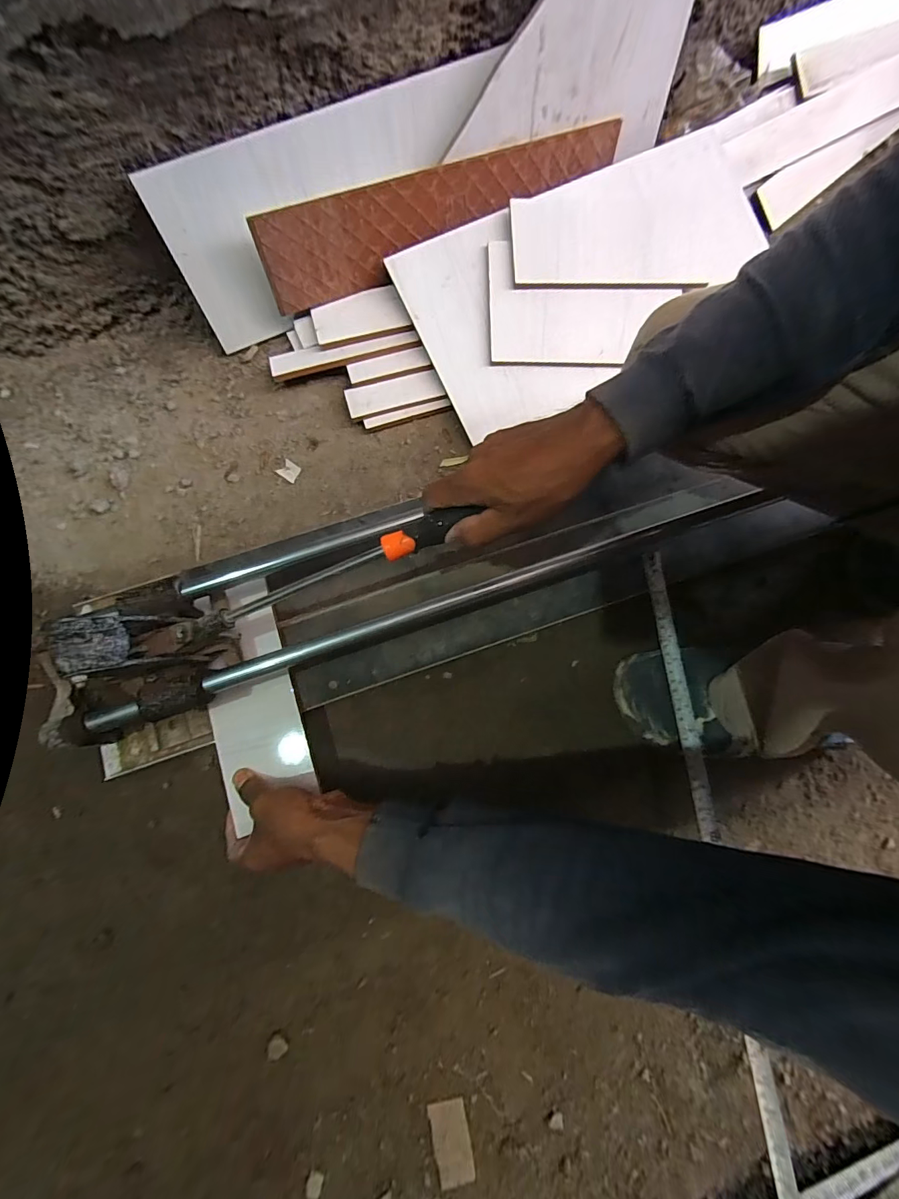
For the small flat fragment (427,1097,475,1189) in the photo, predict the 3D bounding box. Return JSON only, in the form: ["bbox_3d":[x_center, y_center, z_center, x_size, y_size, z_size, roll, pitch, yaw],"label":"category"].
[{"bbox_3d":[0.003,0.542,0.434,0.036,0.005,0.067,-12,79,-3],"label":"small flat fragment"}]

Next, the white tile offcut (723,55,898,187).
[{"bbox_3d":[0.585,-0.726,0.641,0.433,0.015,0.063,-30,112,-6],"label":"white tile offcut"}]

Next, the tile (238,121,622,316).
[{"bbox_3d":[0.000,-0.504,0.572,0.496,0.103,0.016,-24,67,-9],"label":"tile"}]

